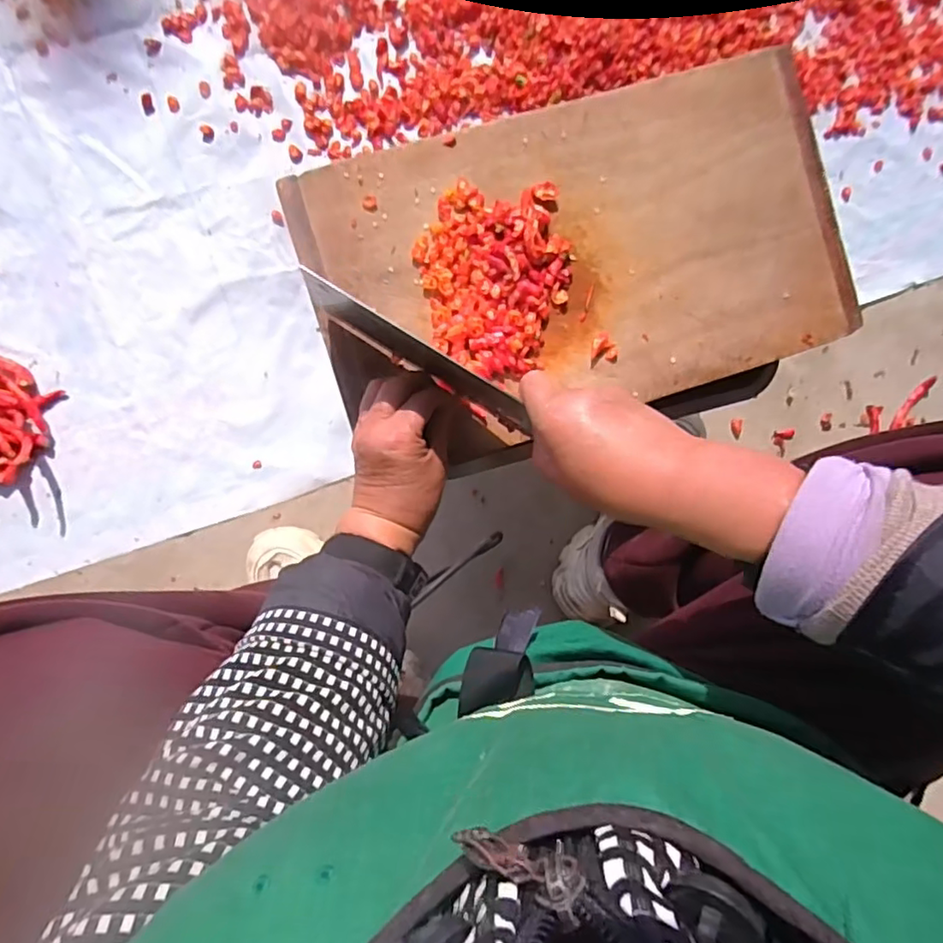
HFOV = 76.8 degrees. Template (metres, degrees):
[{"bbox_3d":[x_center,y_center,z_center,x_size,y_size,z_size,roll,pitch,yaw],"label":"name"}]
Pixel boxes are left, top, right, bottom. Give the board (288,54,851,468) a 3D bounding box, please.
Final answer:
[{"bbox_3d":[0.094,-0.165,0.463,0.418,0.019,0.237,-17,93,-6],"label":"board"}]

